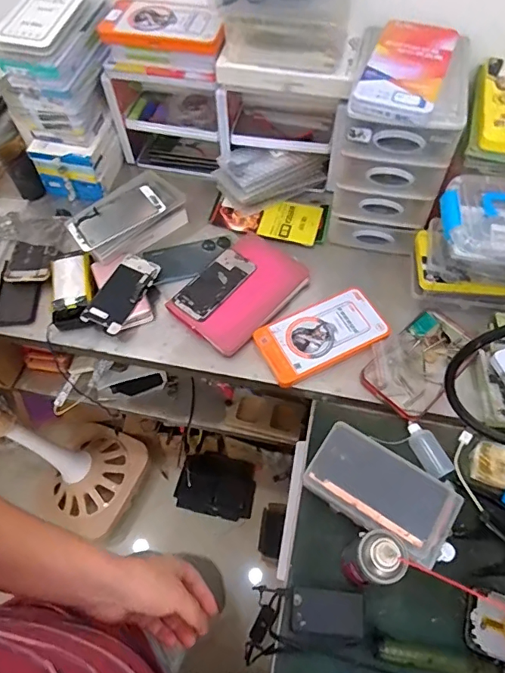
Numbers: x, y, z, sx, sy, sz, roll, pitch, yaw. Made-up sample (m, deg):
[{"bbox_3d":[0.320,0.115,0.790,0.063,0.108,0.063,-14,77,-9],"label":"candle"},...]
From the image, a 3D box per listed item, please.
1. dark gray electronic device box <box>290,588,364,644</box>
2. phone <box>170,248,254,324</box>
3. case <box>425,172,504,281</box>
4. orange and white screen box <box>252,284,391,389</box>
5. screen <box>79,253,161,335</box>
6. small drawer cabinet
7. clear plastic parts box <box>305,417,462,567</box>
[{"bbox_3d":[0.088,0.334,0.558,0.086,0.021,0.050,9,63,-1],"label":"dark gray electronic device box"},{"bbox_3d":[-0.062,-0.088,0.768,0.072,0.008,0.142,36,66,21],"label":"phone"},{"bbox_3d":[0.349,-0.142,0.660,0.173,0.112,0.127,8,60,7],"label":"case"},{"bbox_3d":[0.106,-0.005,0.722,0.190,0.018,0.106,-23,61,-12],"label":"orange and white screen box"},{"bbox_3d":[-0.213,-0.072,0.755,0.065,0.012,0.137,27,69,4],"label":"screen"},{"bbox_3d":[0.230,-0.295,0.740,0.157,0.272,0.187,19,61,13],"label":"small drawer cabinet"},{"bbox_3d":[0.172,0.209,0.621,0.193,0.043,0.112,26,63,16],"label":"clear plastic parts box"}]

